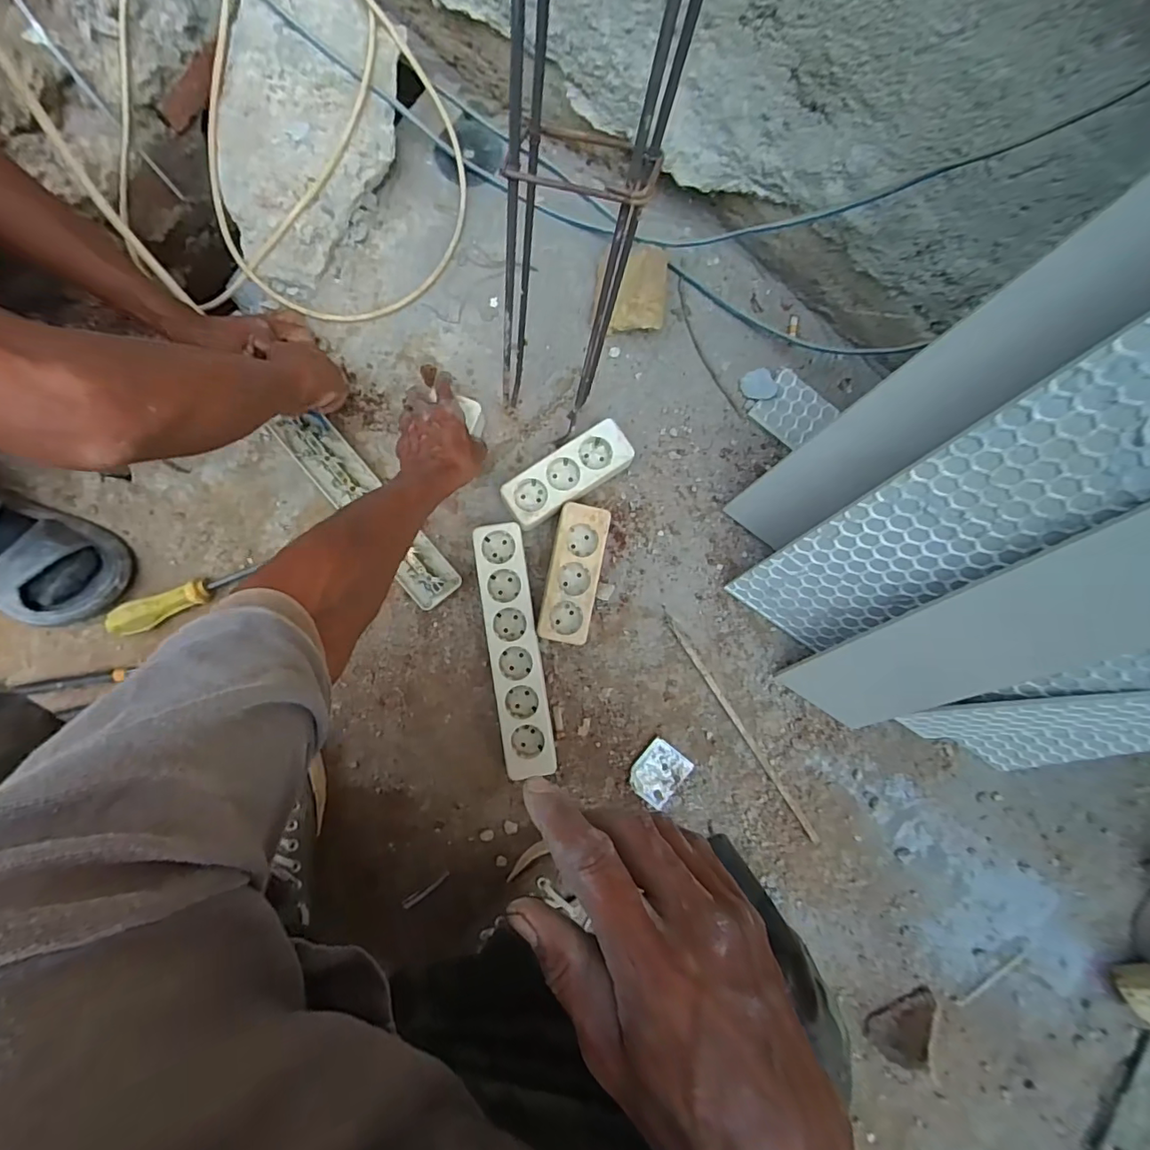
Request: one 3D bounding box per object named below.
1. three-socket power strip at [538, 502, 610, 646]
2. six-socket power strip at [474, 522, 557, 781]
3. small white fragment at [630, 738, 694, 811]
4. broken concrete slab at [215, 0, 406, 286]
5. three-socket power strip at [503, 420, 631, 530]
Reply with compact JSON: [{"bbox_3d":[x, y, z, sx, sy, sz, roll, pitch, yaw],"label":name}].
[{"bbox_3d":[-0.002,-0.001,0.607,0.062,0.049,0.154,11,86,-3],"label":"three-socket power strip"},{"bbox_3d":[-0.068,0.084,0.608,0.056,0.033,0.280,-8,89,-7],"label":"six-socket power strip"},{"bbox_3d":[0.100,0.237,0.627,0.055,0.004,0.068,39,86,0],"label":"small white fragment"},{"bbox_3d":[-0.308,-0.535,0.617,0.197,0.053,0.375,4,87,-2],"label":"broken concrete slab"},{"bbox_3d":[-0.010,-0.114,0.615,0.157,0.048,0.060,-34,90,-5],"label":"three-socket power strip"}]

